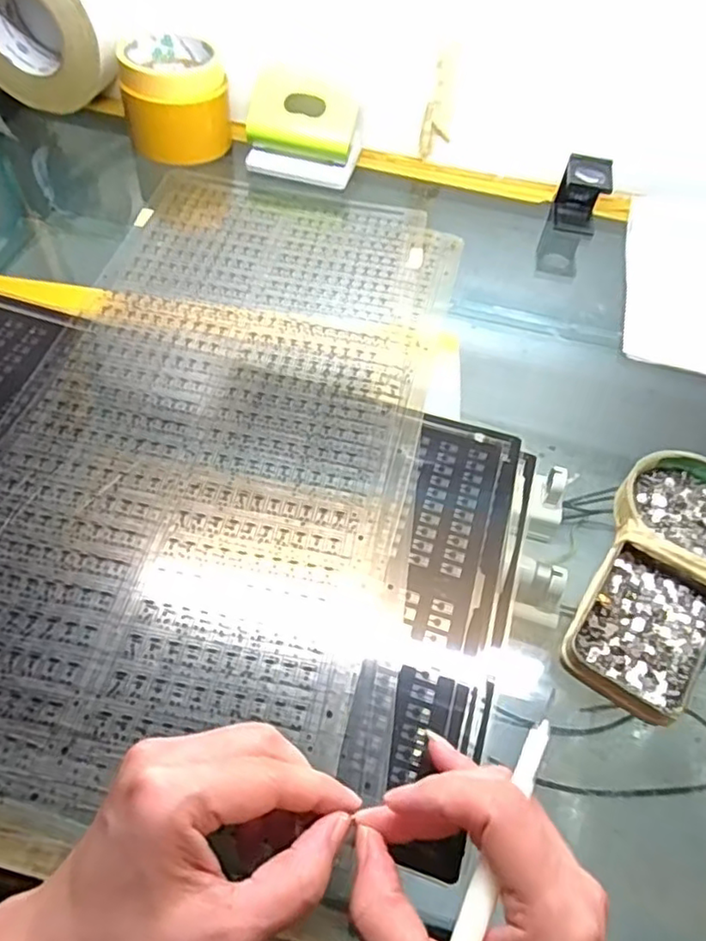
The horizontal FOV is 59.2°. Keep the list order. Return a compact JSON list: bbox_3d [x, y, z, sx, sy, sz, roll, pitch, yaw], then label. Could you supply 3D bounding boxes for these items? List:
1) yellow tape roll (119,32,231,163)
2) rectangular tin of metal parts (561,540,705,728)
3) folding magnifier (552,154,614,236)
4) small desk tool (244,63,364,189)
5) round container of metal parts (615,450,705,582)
[{"bbox_3d":[-0.169,-0.351,0.588,0.095,0.076,0.088,-12,56,-14],"label":"yellow tape roll"},{"bbox_3d":[0.156,0.084,0.333,0.064,0.013,0.094,31,56,16],"label":"rectangular tin of metal parts"},{"bbox_3d":[0.211,-0.257,0.574,0.042,0.048,0.041,15,53,5],"label":"folding magnifier"},{"bbox_3d":[-0.045,-0.321,0.581,0.099,0.067,0.067,19,54,8],"label":"small desk tool"},{"bbox_3d":[0.201,0.028,0.371,0.080,0.020,0.086,37,58,20],"label":"round container of metal parts"}]

